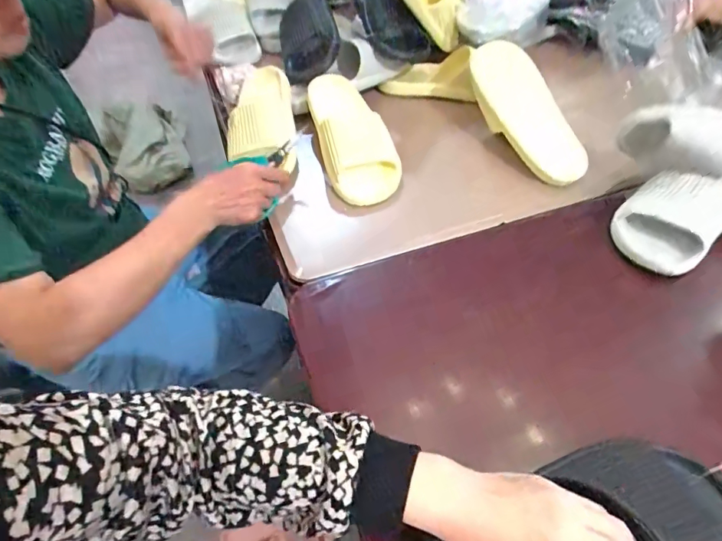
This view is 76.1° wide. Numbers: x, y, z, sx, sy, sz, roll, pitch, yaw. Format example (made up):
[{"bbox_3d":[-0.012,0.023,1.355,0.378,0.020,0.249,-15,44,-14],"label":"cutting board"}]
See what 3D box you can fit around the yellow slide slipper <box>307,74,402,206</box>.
[{"bbox_3d":[-0.021,-0.208,0.669,0.097,0.063,0.240,-19,73,-15],"label":"yellow slide slipper"}]

